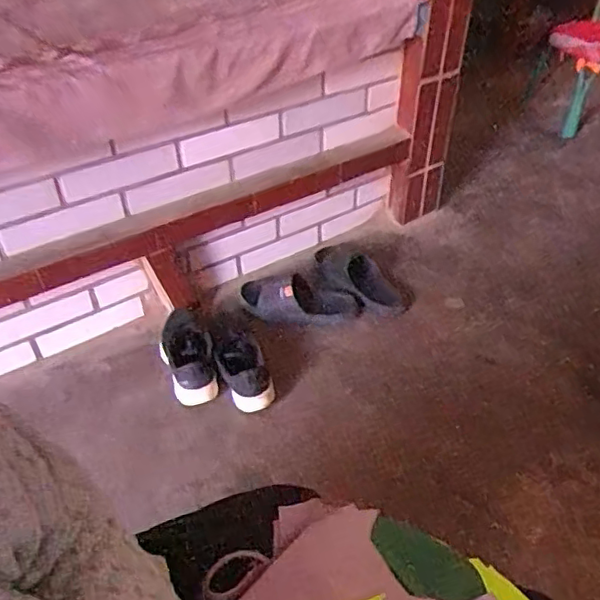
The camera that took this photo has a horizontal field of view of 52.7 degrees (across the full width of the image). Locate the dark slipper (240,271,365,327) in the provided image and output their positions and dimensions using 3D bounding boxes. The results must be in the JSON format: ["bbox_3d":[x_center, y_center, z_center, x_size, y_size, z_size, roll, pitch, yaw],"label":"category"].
[{"bbox_3d":[0.004,-0.004,1.400,0.281,0.086,0.096,2,42,5],"label":"dark slipper"}]

